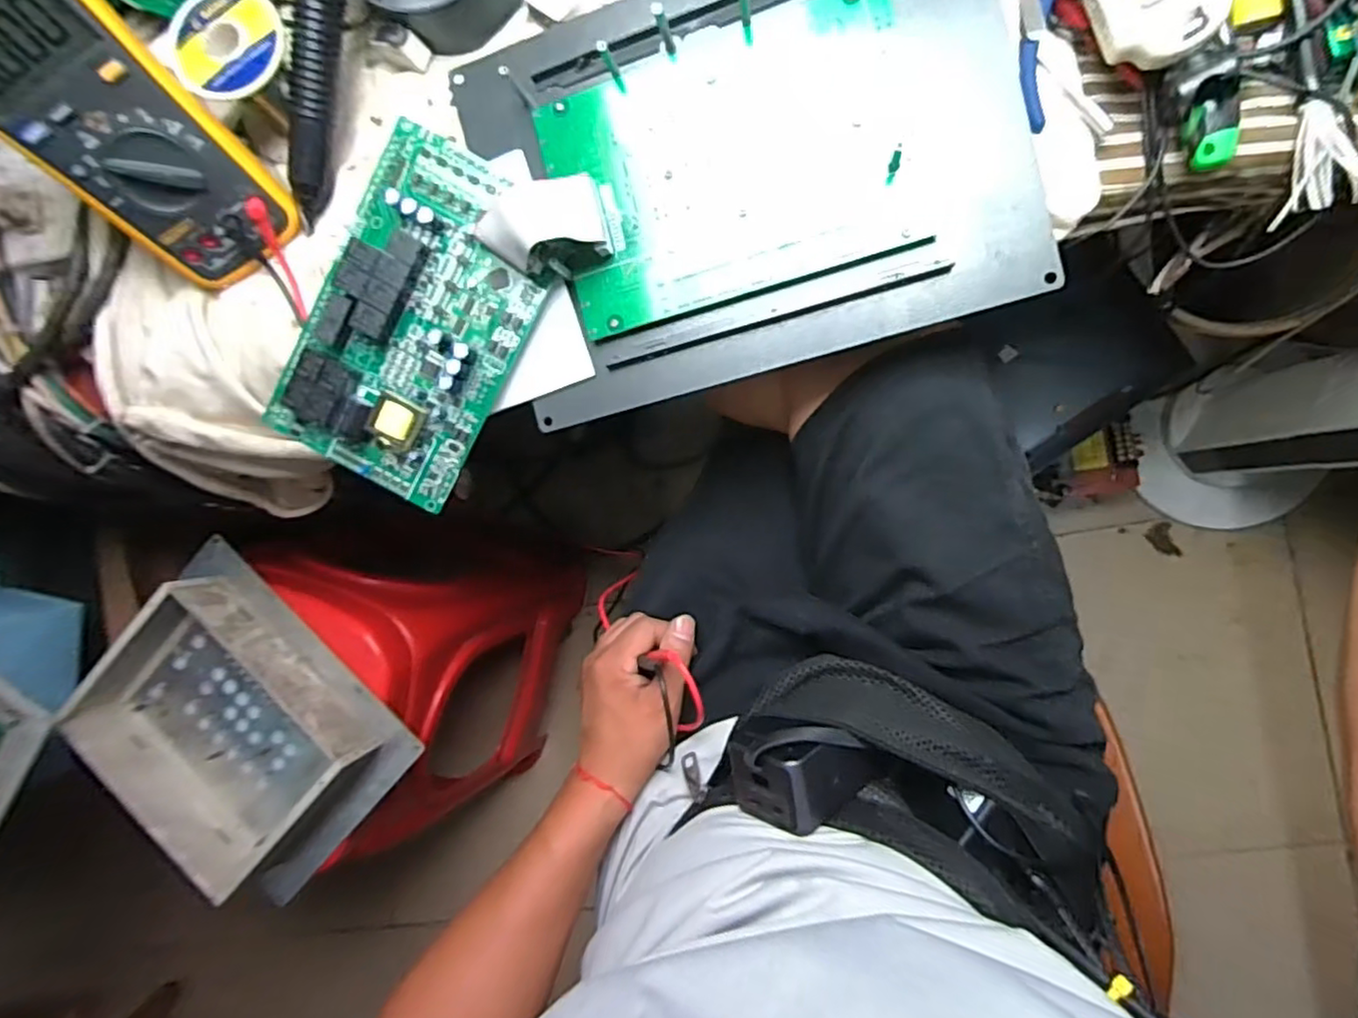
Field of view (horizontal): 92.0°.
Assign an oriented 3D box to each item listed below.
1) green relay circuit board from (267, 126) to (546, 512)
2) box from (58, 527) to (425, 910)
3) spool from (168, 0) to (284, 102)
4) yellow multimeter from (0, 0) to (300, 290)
[{"bbox_3d":[-0.157,-0.112,0.387,0.115,0.033,0.199,27,94,6],"label":"green relay circuit board"},{"bbox_3d":[-0.433,0.211,0.644,0.298,0.092,0.209,42,96,5],"label":"box"},{"bbox_3d":[-0.248,-0.259,0.361,0.052,0.014,0.061,11,86,-5],"label":"spool"},{"bbox_3d":[-0.310,-0.208,0.358,0.088,0.182,0.037,-29,53,7],"label":"yellow multimeter"}]

